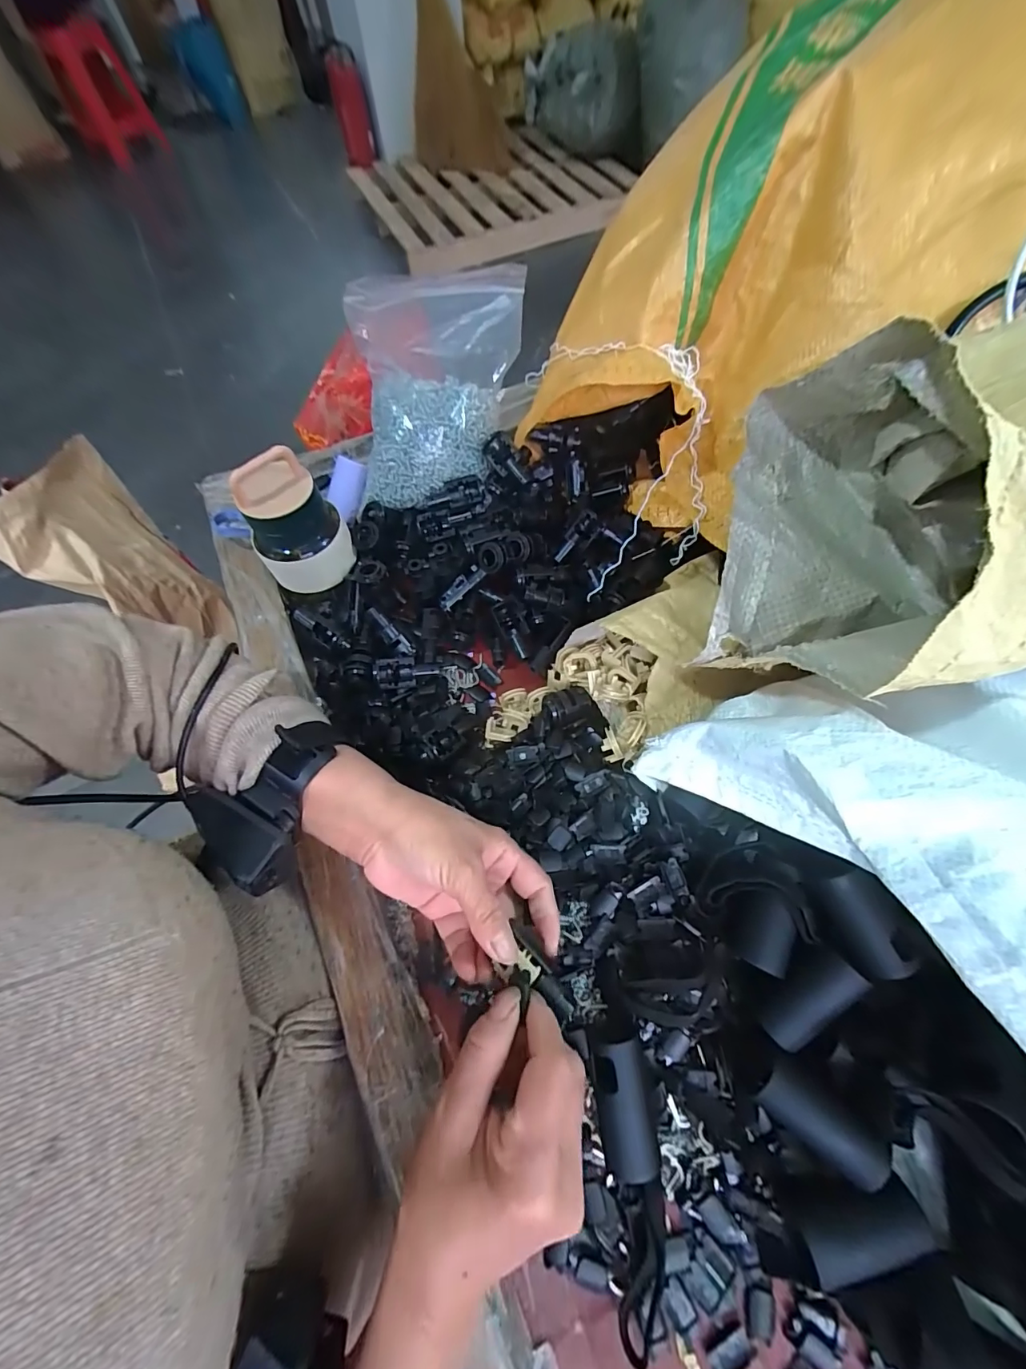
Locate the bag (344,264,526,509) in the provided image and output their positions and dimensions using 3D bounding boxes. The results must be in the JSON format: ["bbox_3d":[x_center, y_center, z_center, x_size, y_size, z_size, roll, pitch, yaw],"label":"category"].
[{"bbox_3d":[-0.066,-0.272,0.407,0.139,0.117,0.172,2,64,4],"label":"bag"}]

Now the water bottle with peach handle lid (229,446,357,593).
[{"bbox_3d":[-0.183,-0.131,0.379,0.076,0.105,0.061,-34,67,-13],"label":"water bottle with peach handle lid"}]

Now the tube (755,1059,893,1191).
[{"bbox_3d":[0.163,0.232,0.245,0.059,0.027,0.028,34,70,18],"label":"tube"}]

